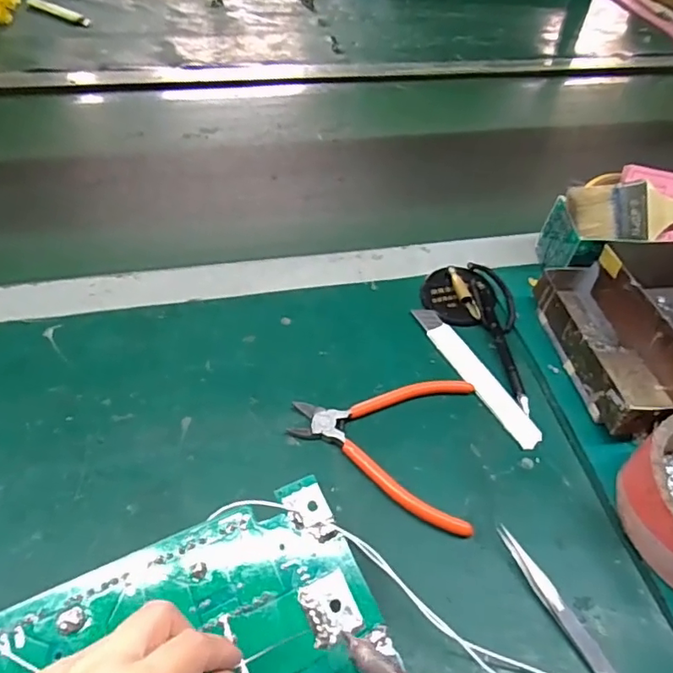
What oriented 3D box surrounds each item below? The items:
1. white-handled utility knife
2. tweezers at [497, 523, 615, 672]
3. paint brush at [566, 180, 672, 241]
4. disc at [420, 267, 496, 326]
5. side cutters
[{"bbox_3d":[0.116,0.030,0.458,0.023,0.010,0.152,-20,53,-22],"label":"white-handled utility knife"},{"bbox_3d":[0.137,0.168,0.335,0.010,0.010,0.110,-20,53,-22],"label":"tweezers"},{"bbox_3d":[0.310,-0.116,0.508,0.186,0.052,0.009,1,10,-4],"label":"paint brush"},{"bbox_3d":[0.114,-0.040,0.509,0.065,0.014,0.061,3,48,-3],"label":"disc"},{"bbox_3d":[0.034,0.077,0.408,0.134,0.012,0.125,9,48,3],"label":"side cutters"}]

